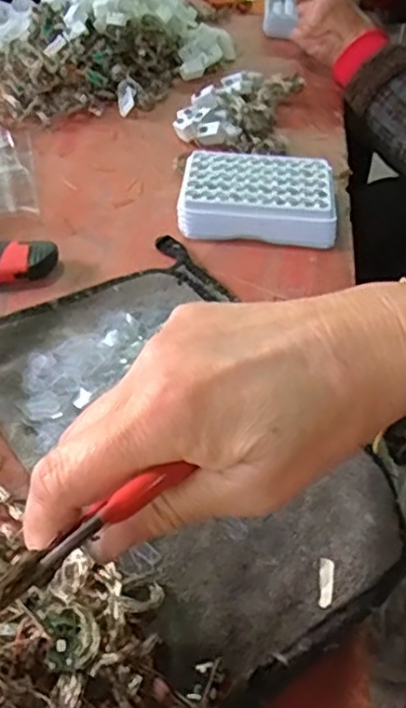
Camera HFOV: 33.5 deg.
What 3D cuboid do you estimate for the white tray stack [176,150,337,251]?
[{"bbox_3d":[0.047,-0.136,0.580,0.128,0.034,0.090,5,44,4],"label":"white tray stack"}]

